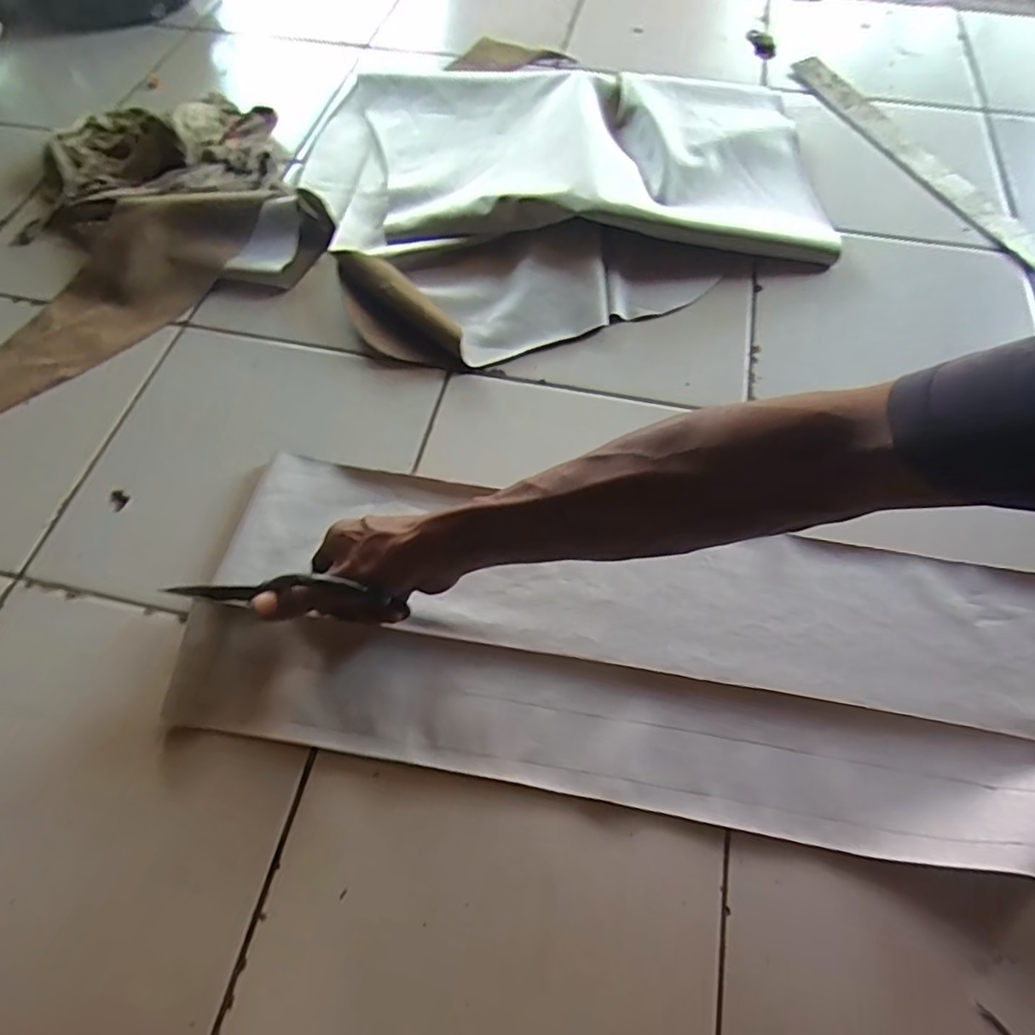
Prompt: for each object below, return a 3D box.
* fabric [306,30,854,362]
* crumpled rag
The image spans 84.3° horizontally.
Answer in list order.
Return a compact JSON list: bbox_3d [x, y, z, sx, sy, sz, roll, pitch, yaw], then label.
[{"bbox_3d":[0.057,-0.467,0.724,0.623,0.067,0.550,-16,65,-8],"label":"fabric"},{"bbox_3d":[-0.477,-0.475,0.728,0.325,0.070,0.236,-18,65,-8],"label":"crumpled rag"}]

